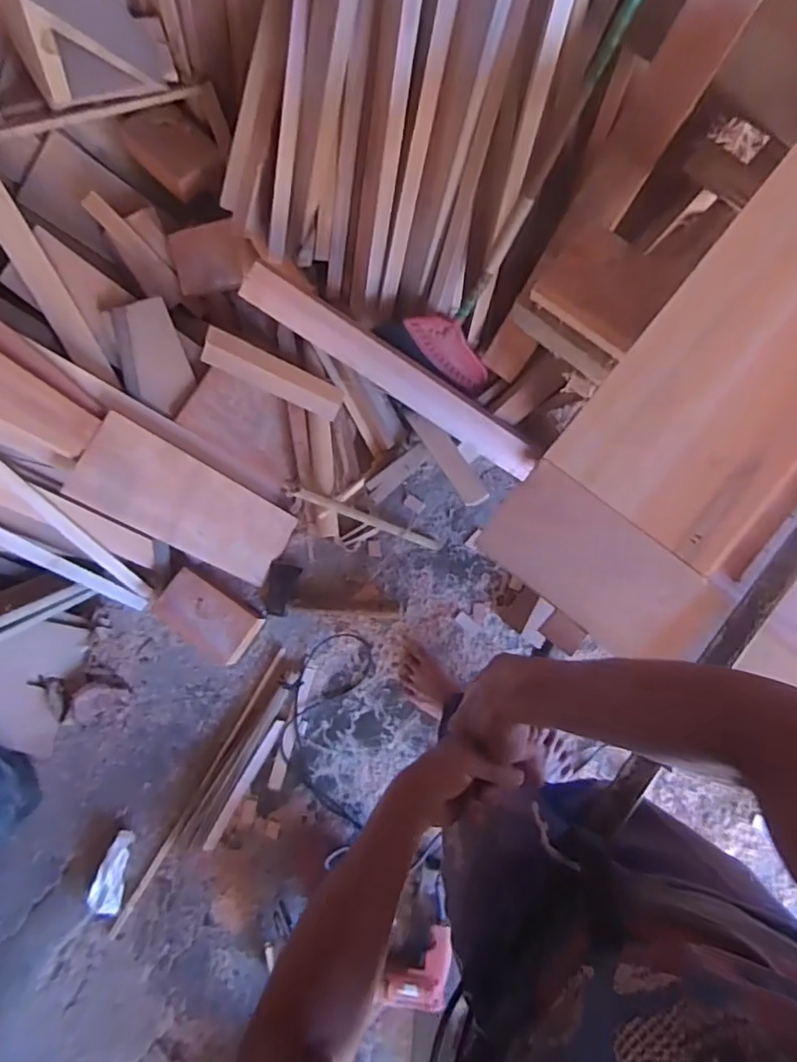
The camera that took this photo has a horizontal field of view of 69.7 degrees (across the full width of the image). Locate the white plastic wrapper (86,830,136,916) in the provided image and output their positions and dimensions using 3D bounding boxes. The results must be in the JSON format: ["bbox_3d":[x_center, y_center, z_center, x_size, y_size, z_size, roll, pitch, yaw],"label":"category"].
[{"bbox_3d":[-0.621,0.753,1.259,0.069,0.039,0.182,18,83,7],"label":"white plastic wrapper"}]

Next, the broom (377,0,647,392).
[{"bbox_3d":[0.273,-0.598,0.933,0.232,0.899,0.133,24,47,-18],"label":"broom"}]

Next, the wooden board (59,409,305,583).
[{"bbox_3d":[-0.449,-0.054,1.241,0.451,0.033,0.190,32,84,-35],"label":"wooden board"}]

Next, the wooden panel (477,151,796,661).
[{"bbox_3d":[0.412,-0.208,0.589,0.231,0.020,0.754,39,91,9],"label":"wooden panel"}]

